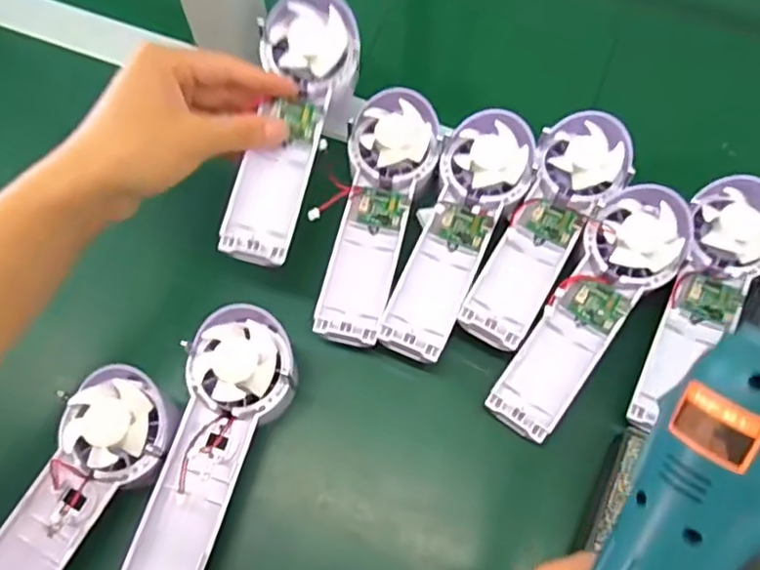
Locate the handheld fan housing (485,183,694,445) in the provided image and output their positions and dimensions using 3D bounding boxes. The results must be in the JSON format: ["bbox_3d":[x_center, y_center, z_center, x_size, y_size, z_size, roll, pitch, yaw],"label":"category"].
[{"bbox_3d":[0.134,0.016,0.412,0.057,0.024,0.178,34,85,13],"label":"handheld fan housing"}]

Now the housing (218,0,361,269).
[{"bbox_3d":[-0.059,-0.099,0.413,0.059,0.034,0.175,14,82,6],"label":"housing"}]

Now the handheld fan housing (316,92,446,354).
[{"bbox_3d":[-0.003,-0.048,0.435,0.063,0.035,0.179,13,67,5],"label":"handheld fan housing"}]

